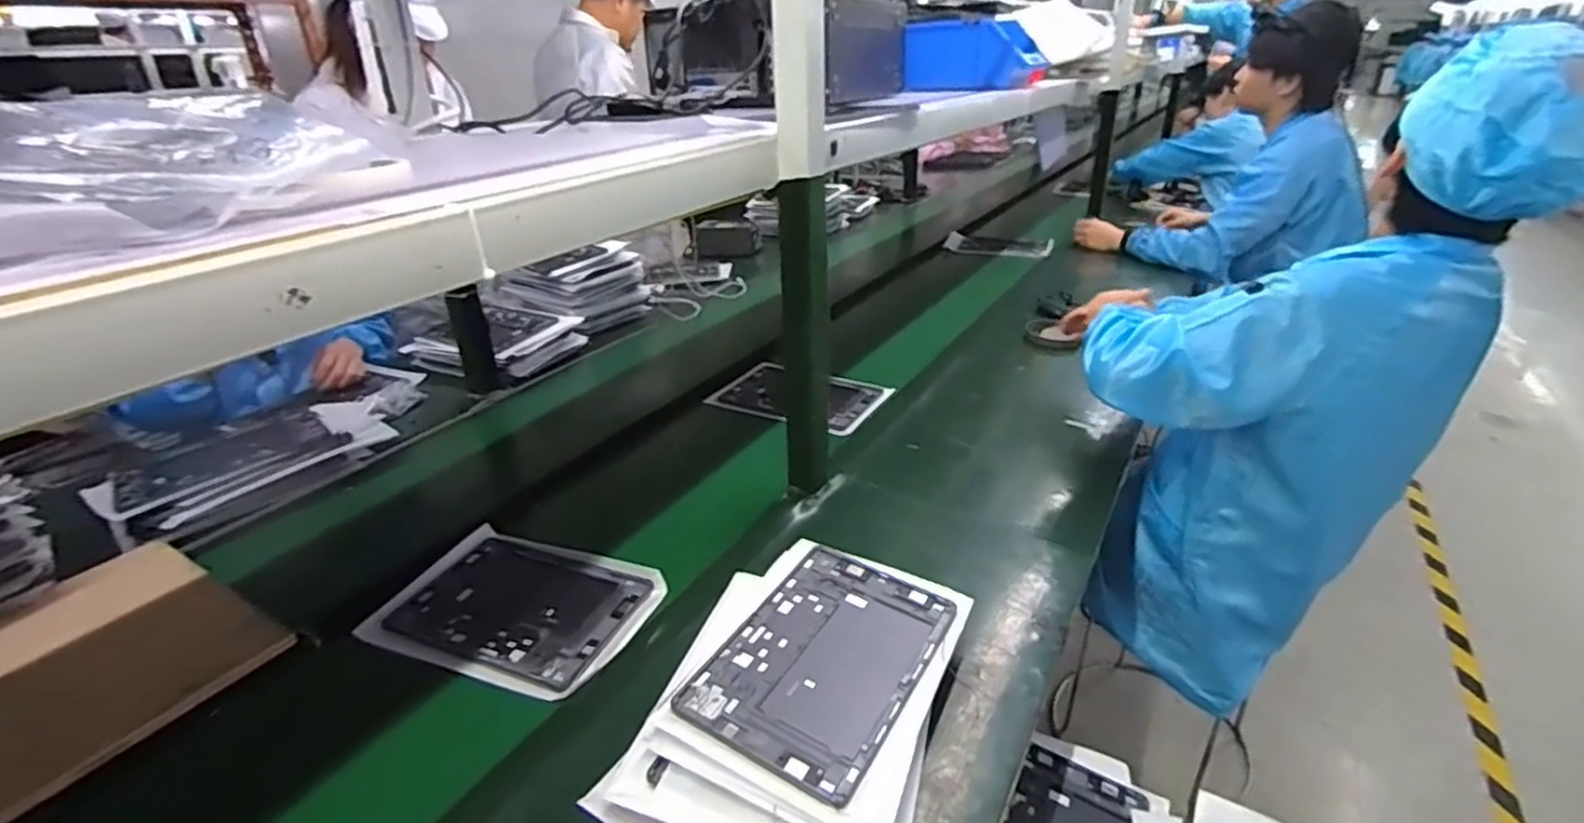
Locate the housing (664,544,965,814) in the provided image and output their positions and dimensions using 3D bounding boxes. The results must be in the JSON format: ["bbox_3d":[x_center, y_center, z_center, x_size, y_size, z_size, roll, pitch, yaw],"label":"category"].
[{"bbox_3d":[0.034,0.224,0.664,0.166,0.006,0.255,19,32,26],"label":"housing"}]

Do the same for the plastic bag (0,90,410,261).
[{"bbox_3d":[-0.374,-0.148,0.419,0.105,0.069,0.240,20,35,36],"label":"plastic bag"}]

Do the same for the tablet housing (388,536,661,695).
[{"bbox_3d":[-0.299,0.215,0.798,0.245,0.008,0.168,9,30,20],"label":"tablet housing"}]

